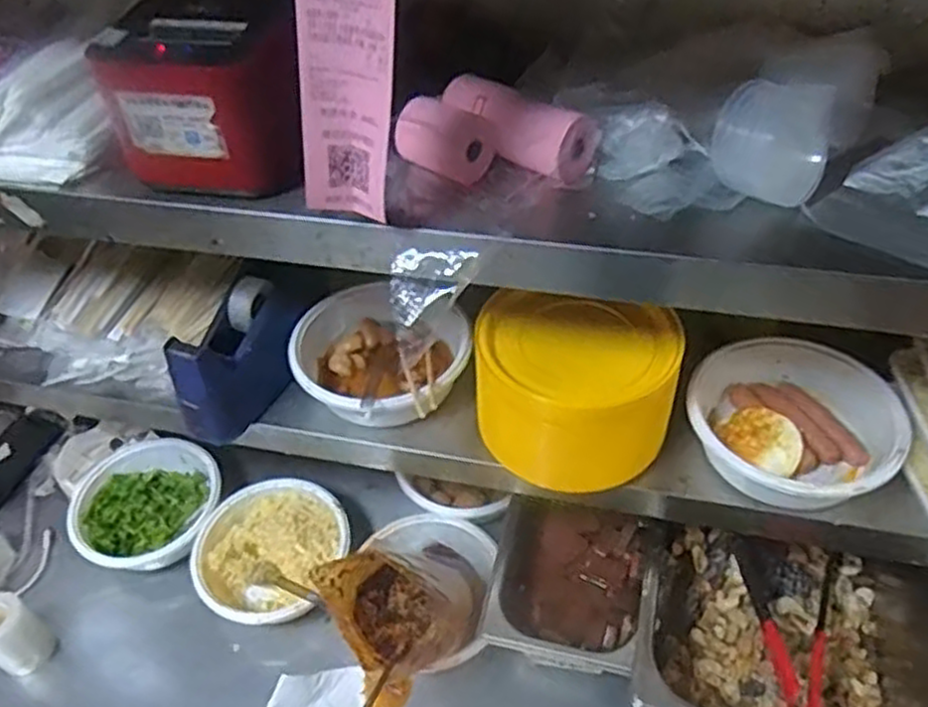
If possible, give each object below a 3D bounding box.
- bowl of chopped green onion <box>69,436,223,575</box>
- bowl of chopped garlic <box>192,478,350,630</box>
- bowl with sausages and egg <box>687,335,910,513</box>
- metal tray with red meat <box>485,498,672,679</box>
[{"bbox_3d":[-0.372,0.188,0.896,0.163,0.060,0.171,-3,46,3],"label":"bowl of chopped green onion"},{"bbox_3d":[-0.216,0.227,0.846,0.155,0.060,0.166,-3,46,3],"label":"bowl of chopped garlic"},{"bbox_3d":[0.282,0.057,0.643,0.163,0.058,0.155,-3,46,3],"label":"bowl with sausages and egg"},{"bbox_3d":[0.107,0.230,0.784,0.145,0.069,0.190,8,47,12],"label":"metal tray with red meat"}]

